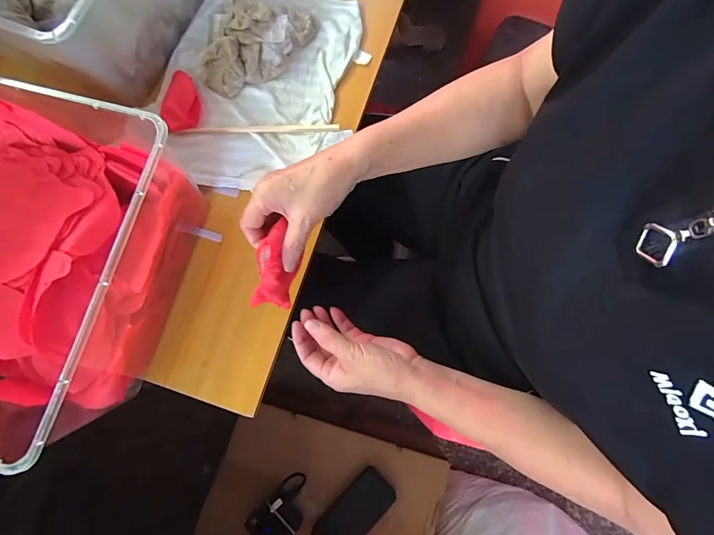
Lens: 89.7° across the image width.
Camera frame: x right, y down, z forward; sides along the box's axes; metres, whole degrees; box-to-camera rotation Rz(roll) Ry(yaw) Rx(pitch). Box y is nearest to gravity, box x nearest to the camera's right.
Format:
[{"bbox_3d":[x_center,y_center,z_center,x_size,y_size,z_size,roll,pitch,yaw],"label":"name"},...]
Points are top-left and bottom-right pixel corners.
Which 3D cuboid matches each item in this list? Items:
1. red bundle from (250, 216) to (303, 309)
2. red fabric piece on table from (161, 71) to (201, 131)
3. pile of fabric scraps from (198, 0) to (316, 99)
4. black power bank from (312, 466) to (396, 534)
[{"bbox_3d":[-0.085,-0.001,0.358,0.034,0.022,0.091,5,107,1],"label":"red bundle"},{"bbox_3d":[-0.225,-0.214,0.460,0.042,0.017,0.087,-4,78,-1],"label":"red fabric piece on table"},{"bbox_3d":[-0.133,-0.296,0.468,0.160,0.046,0.093,-41,81,-8],"label":"pile of fabric scraps"},{"bbox_3d":[-0.006,0.450,0.654,0.078,0.017,0.158,42,81,8],"label":"black power bank"}]

